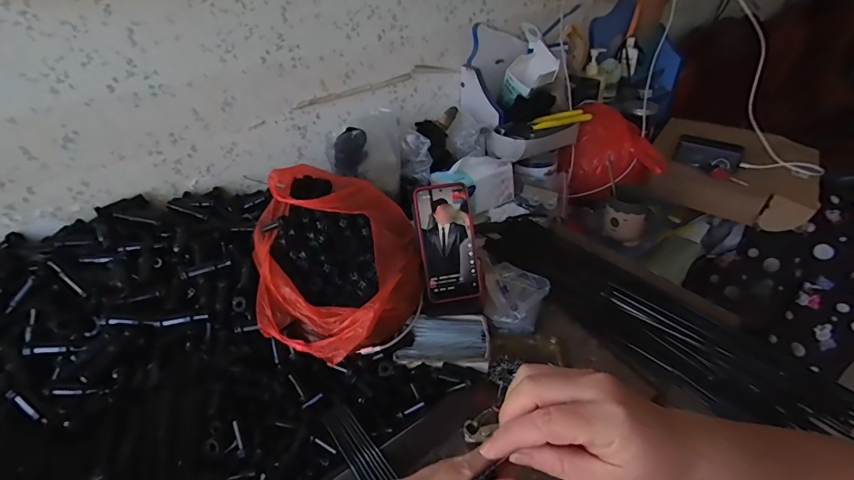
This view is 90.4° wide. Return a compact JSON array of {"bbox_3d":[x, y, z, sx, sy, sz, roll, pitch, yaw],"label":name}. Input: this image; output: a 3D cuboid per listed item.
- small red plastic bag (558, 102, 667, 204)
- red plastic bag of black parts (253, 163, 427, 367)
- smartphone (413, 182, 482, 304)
[{"bbox_3d":[0.403,-0.186,0.944,0.204,0.168,0.174,5,38,13],"label":"small red plastic bag"},{"bbox_3d":[-0.124,0.027,0.610,0.221,0.152,0.288,-13,37,-10],"label":"red plastic bag of black parts"},{"bbox_3d":[0.030,0.004,0.603,0.080,0.163,0.009,-9,3,-6],"label":"smartphone"}]

